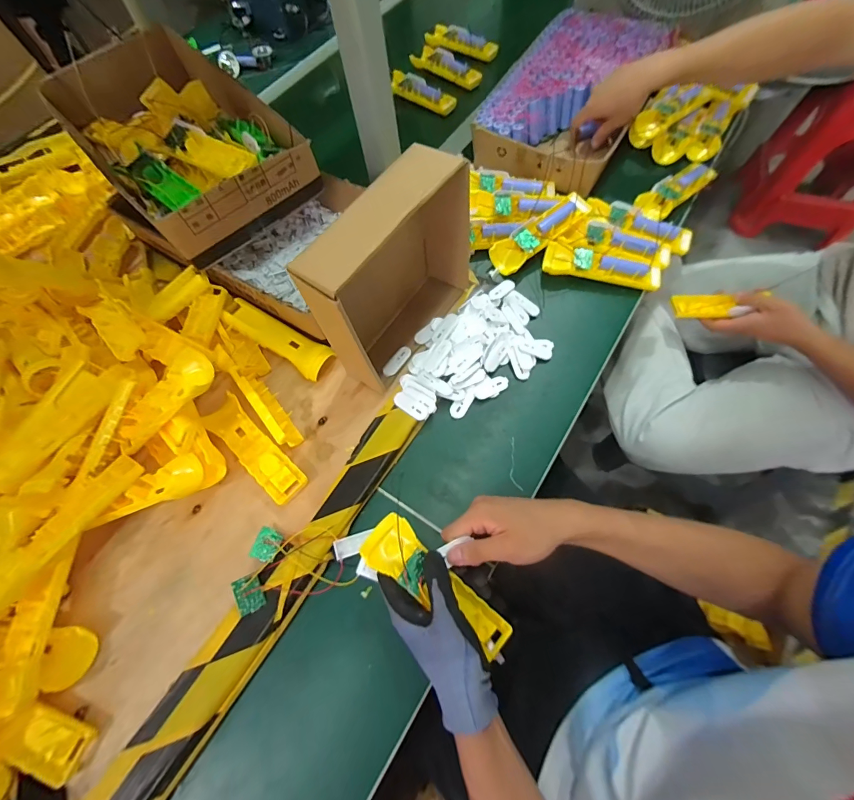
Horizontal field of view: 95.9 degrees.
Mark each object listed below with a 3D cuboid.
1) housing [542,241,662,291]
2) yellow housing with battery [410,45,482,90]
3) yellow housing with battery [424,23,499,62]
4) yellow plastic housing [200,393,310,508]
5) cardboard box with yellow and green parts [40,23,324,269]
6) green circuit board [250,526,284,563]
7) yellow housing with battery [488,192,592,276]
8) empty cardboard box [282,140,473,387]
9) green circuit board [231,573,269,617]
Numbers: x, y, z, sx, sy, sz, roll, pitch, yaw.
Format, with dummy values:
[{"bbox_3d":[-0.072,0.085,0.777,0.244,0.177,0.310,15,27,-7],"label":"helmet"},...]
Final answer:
[{"bbox_3d":[0.251,-0.195,0.552,0.162,0.022,0.049,17,67,11],"label":"housing"},{"bbox_3d":[0.040,-0.700,0.809,0.159,0.030,0.057,39,73,19],"label":"yellow housing with battery"},{"bbox_3d":[0.073,-0.773,0.832,0.157,0.038,0.049,29,70,16],"label":"yellow housing with battery"},{"bbox_3d":[-0.213,0.056,0.473,0.165,0.025,0.046,38,72,19],"label":"yellow plastic housing"},{"bbox_3d":[-0.367,-0.391,0.562,0.218,0.076,0.445,-40,69,-14],"label":"cardboard box with yellow and green parts"},{"bbox_3d":[-0.175,0.157,0.421,0.027,0.004,0.034,24,45,-1],"label":"green circuit board"},{"bbox_3d":[0.169,-0.249,0.570,0.163,0.023,0.048,-35,67,1],"label":"yellow housing with battery"},{"bbox_3d":[-0.034,-0.138,0.448,0.081,0.204,0.207,36,72,18],"label":"empty cardboard box"},{"bbox_3d":[-0.186,0.204,0.404,0.026,0.005,0.037,-16,82,-48],"label":"green circuit board"}]

